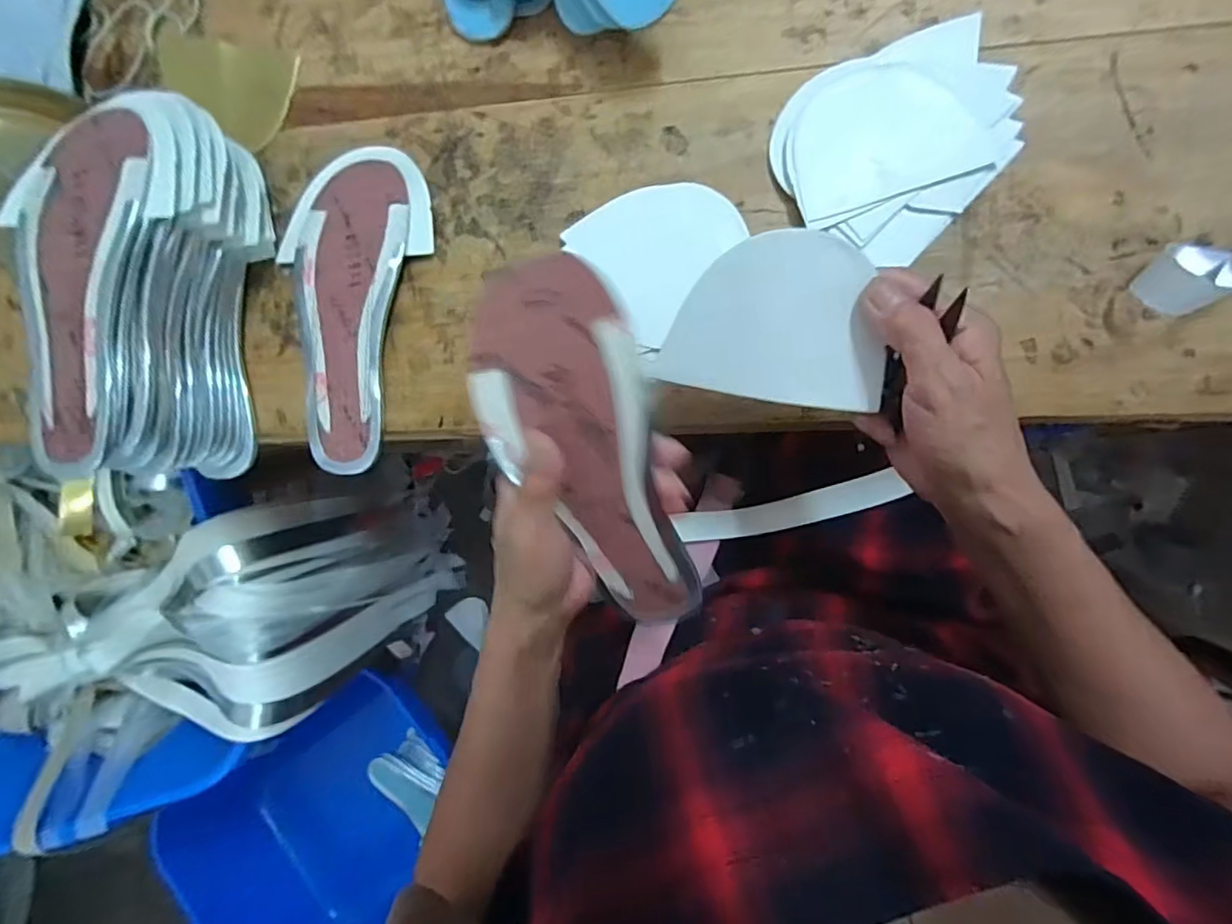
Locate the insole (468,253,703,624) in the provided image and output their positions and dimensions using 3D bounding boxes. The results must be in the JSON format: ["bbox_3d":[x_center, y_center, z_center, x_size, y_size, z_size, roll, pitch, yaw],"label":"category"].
[{"bbox_3d":[-0.012,0.008,0.298,0.080,0.015,0.217,-16,122,8],"label":"insole"}]

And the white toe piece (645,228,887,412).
[{"bbox_3d":[0.083,-0.075,0.305,0.115,0.006,0.084,11,113,16],"label":"white toe piece"}]

